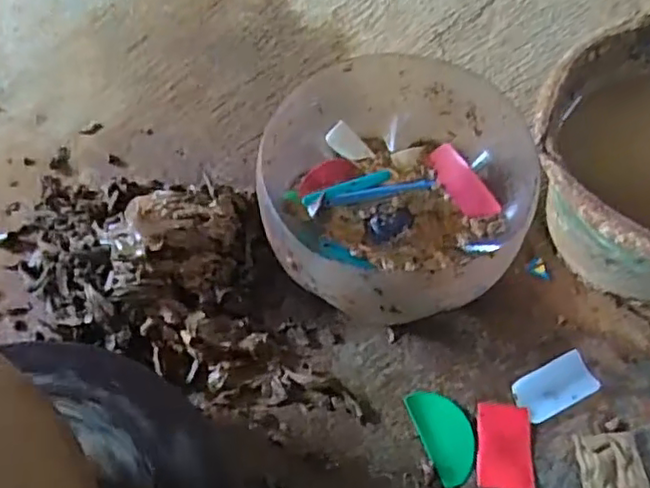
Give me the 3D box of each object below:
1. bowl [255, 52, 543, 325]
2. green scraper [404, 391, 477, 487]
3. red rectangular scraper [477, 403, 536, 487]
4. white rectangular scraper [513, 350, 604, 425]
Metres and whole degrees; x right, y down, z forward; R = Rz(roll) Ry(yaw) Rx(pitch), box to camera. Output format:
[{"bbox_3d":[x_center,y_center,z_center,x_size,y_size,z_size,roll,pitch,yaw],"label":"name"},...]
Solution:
[{"bbox_3d":[0.063,-0.049,0.616,0.247,0.129,0.255,0,63,0],"label":"bowl"},{"bbox_3d":[0.108,0.168,0.563,0.045,0.004,0.083,-21,65,-10],"label":"green scraper"},{"bbox_3d":[0.159,0.178,0.558,0.047,0.004,0.073,4,63,3],"label":"red rectangular scraper"},{"bbox_3d":[0.211,0.131,0.580,0.073,0.013,0.042,-23,65,-11],"label":"white rectangular scraper"}]

